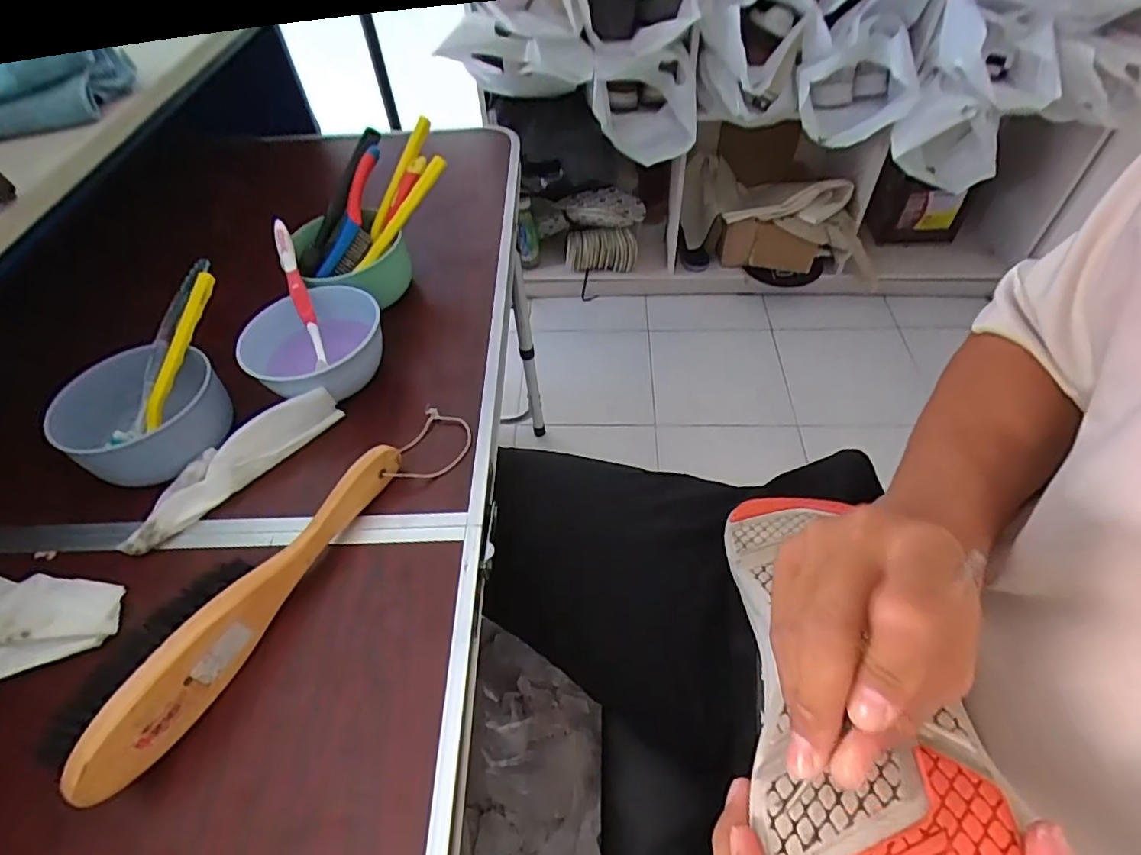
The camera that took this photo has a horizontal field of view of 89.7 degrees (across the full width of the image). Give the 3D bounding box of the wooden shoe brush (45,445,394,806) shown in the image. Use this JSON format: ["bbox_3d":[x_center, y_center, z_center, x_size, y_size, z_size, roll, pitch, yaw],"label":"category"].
[{"bbox_3d":[-0.198,0.095,0.350,0.046,0.036,0.231,21,55,19],"label":"wooden shoe brush"}]

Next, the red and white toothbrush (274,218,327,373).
[{"bbox_3d":[-0.229,-0.118,0.482,0.015,0.022,0.142,-20,80,-12],"label":"red and white toothbrush"}]

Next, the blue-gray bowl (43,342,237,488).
[{"bbox_3d":[-0.316,-0.013,0.429,0.090,0.051,0.103,37,62,28],"label":"blue-gray bowl"}]

